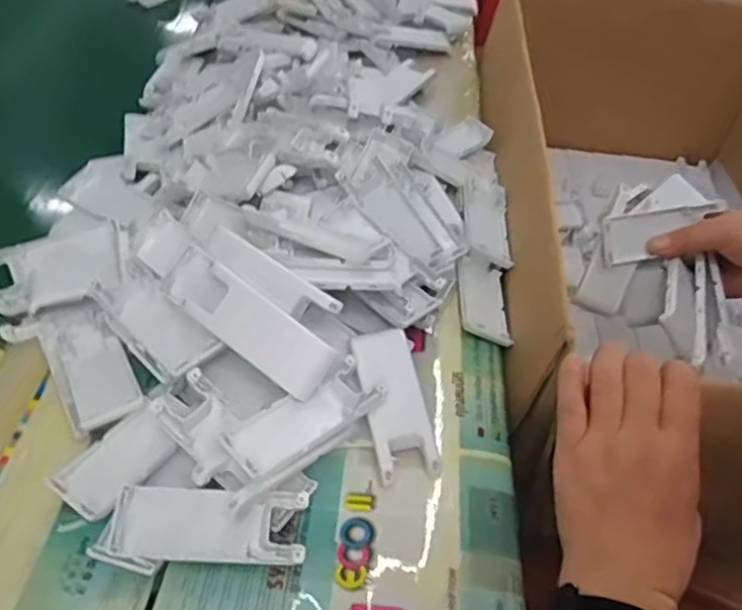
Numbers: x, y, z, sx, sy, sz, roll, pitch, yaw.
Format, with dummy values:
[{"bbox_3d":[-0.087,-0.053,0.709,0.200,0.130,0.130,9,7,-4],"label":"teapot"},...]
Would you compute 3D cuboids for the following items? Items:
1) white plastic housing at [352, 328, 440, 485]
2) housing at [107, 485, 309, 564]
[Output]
[{"bbox_3d":[0.015,0.061,0.431,0.037,0.011,0.097,-7,63,-10],"label":"white plastic housing"},{"bbox_3d":[-0.090,0.124,0.377,0.103,0.022,0.038,2,46,-2],"label":"housing"}]

